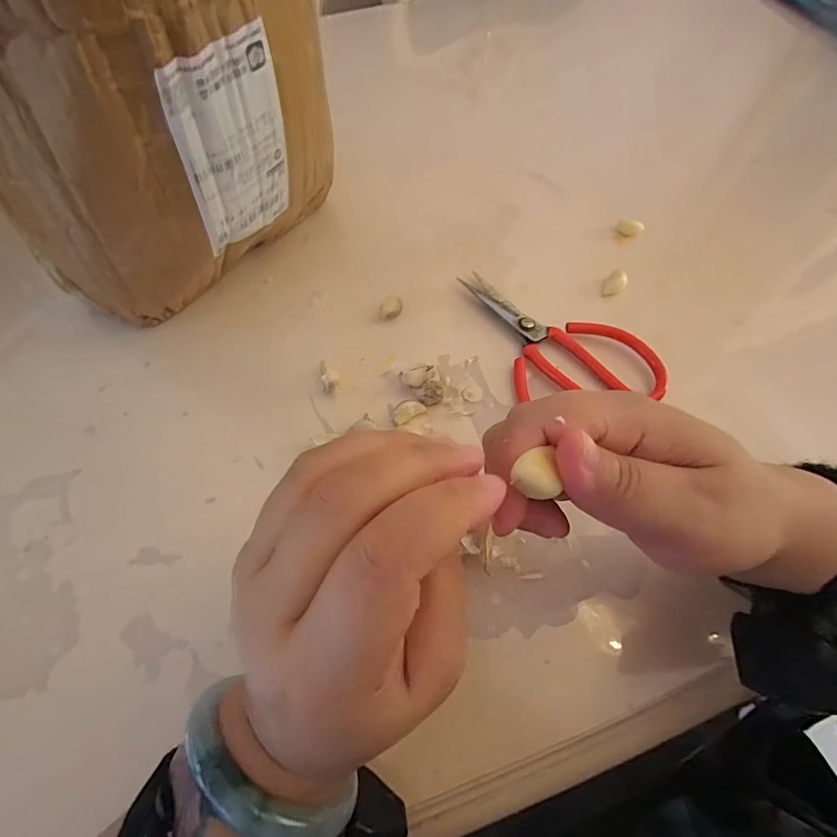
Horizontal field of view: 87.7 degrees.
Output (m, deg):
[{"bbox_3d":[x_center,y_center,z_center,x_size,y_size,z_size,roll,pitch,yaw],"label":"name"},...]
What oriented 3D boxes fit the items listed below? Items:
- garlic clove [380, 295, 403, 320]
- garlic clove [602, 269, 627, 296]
[{"bbox_3d":[-0.022,-0.091,0.361,0.017,0.011,0.021,-3,64,-1],"label":"garlic clove"},{"bbox_3d":[0.170,-0.116,0.374,0.016,0.014,0.021,28,67,13],"label":"garlic clove"}]

